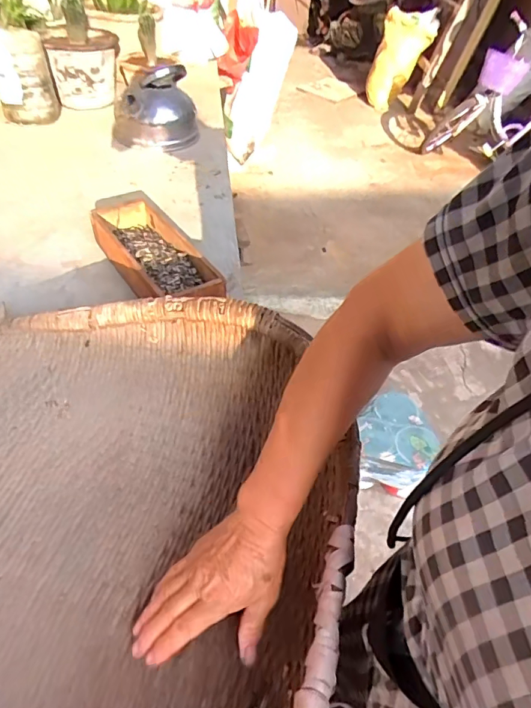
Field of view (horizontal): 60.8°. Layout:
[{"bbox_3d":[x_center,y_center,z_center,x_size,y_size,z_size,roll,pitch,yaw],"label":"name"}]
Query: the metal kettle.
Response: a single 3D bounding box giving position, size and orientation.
[{"bbox_3d":[-0.301,-0.656,1.215,0.220,0.172,0.177,-7,47,-10],"label":"metal kettle"}]

